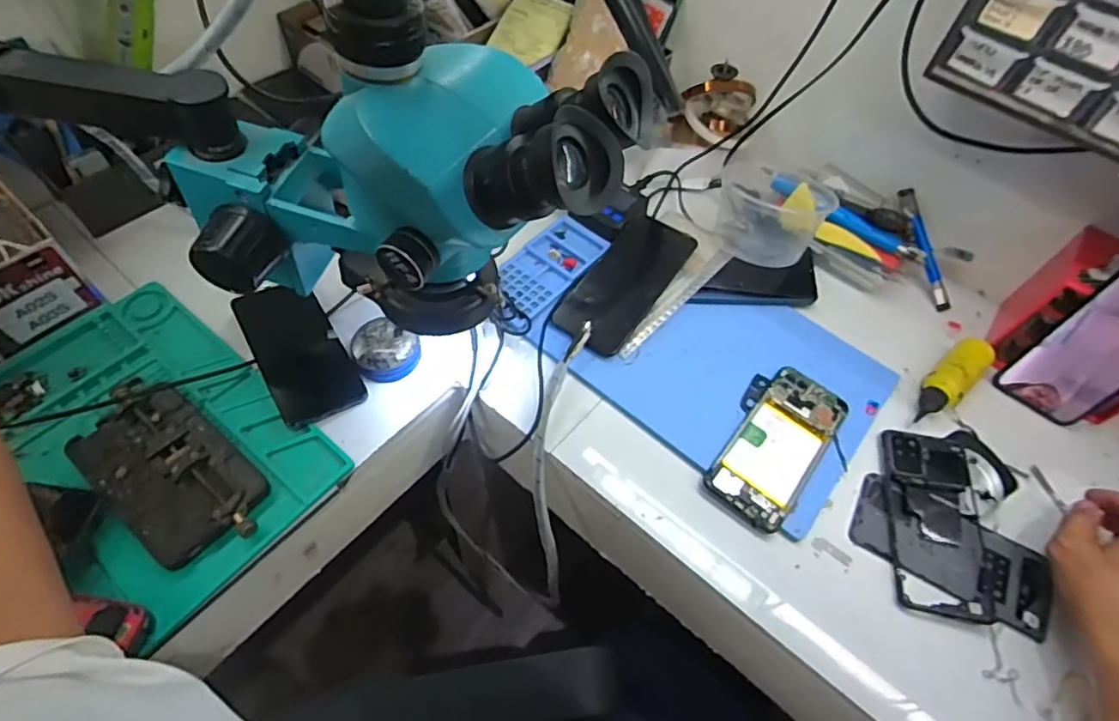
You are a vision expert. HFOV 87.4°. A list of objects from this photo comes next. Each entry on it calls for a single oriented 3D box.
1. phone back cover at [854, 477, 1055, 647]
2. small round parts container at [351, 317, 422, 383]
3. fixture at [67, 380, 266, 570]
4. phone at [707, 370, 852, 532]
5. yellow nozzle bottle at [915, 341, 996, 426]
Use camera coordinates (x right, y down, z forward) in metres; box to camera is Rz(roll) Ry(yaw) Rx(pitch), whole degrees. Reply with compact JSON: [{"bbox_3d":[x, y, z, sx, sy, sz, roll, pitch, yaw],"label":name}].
[{"bbox_3d":[0.327,0.160,0.491,0.155,0.009,0.072,27,58,12],"label":"phone back cover"},{"bbox_3d":[-0.163,-0.013,0.550,0.059,0.014,0.066,-20,60,-18],"label":"small round parts container"},{"bbox_3d":[-0.311,0.082,0.462,0.177,0.023,0.087,36,61,18],"label":"fixture"},{"bbox_3d":[0.192,0.069,0.526,0.083,0.017,0.159,36,61,18],"label":"phone"},{"bbox_3d":[0.383,0.016,0.570,0.100,0.027,0.036,-36,66,-25],"label":"yellow nozzle bottle"}]

